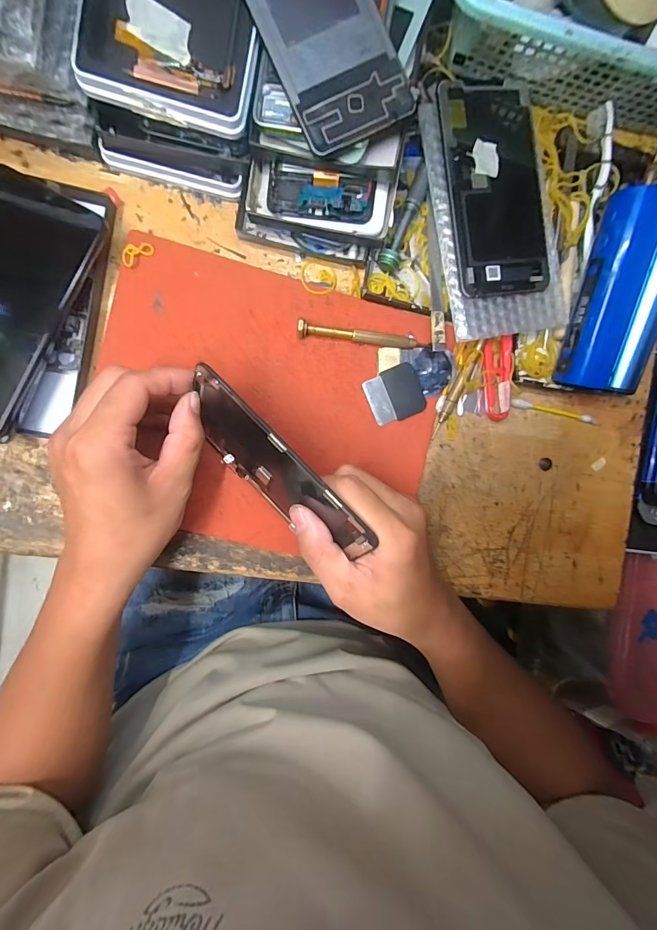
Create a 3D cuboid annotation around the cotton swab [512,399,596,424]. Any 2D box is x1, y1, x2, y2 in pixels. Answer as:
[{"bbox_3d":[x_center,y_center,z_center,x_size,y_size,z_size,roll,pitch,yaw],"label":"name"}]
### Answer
[{"bbox_3d":[0.183,-0.043,0.327,0.079,0.004,0.007,11,92,-7],"label":"cotton swab"}]

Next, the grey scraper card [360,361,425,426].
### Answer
[{"bbox_3d":[0.051,-0.054,0.310,0.042,0.004,0.038,-25,96,-5],"label":"grey scraper card"}]

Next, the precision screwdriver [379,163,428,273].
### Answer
[{"bbox_3d":[0.057,-0.178,0.297,0.014,0.015,0.071,24,90,-8],"label":"precision screwdriver"}]

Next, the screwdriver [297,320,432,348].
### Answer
[{"bbox_3d":[0.026,-0.096,0.302,0.098,0.010,0.010,4,93,-7],"label":"screwdriver"}]

